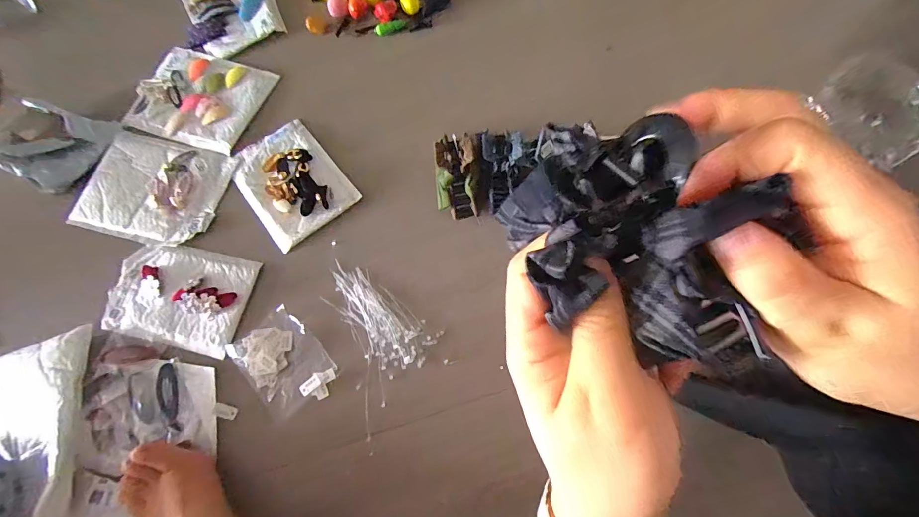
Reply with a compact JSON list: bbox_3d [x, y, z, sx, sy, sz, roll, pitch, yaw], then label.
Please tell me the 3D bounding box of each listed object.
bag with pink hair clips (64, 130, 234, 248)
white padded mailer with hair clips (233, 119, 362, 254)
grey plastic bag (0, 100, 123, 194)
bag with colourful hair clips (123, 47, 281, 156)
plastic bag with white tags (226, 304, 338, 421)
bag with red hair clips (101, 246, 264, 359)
[{"bbox_3d":[-0.428,-0.097,0.560,0.191,0.010,0.150,14,72,7],"label":"bag with pink hair clips"},{"bbox_3d":[-0.233,-0.108,0.550,0.124,0.009,0.173,-38,73,-10],"label":"white padded mailer with hair clips"},{"bbox_3d":[-0.594,-0.172,0.570,0.161,0.032,0.124,23,73,10],"label":"grey plastic bag"},{"bbox_3d":[-0.399,-0.248,0.603,0.196,0.015,0.154,19,73,9],"label":"bag with colourful hair clips"},{"bbox_3d":[-0.206,0.121,0.467,0.083,0.010,0.118,-43,74,-11],"label":"plastic bag with white tags"},{"bbox_3d":[-0.356,0.043,0.497,0.179,0.017,0.120,11,72,6],"label":"bag with red hair clips"}]

